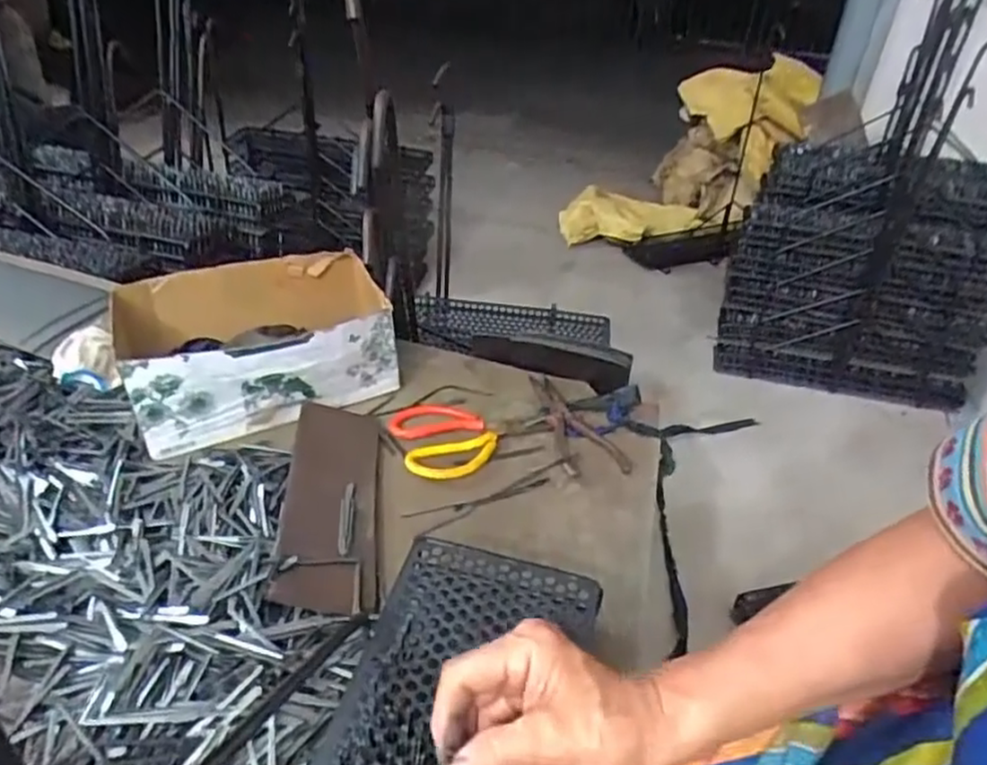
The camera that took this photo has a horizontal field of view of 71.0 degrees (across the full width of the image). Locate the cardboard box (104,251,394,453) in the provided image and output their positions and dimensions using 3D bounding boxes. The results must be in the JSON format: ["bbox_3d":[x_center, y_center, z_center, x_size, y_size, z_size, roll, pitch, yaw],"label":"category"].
[{"bbox_3d":[-0.268,-0.051,0.814,0.302,0.114,0.214,-14,37,-25],"label":"cardboard box"}]

